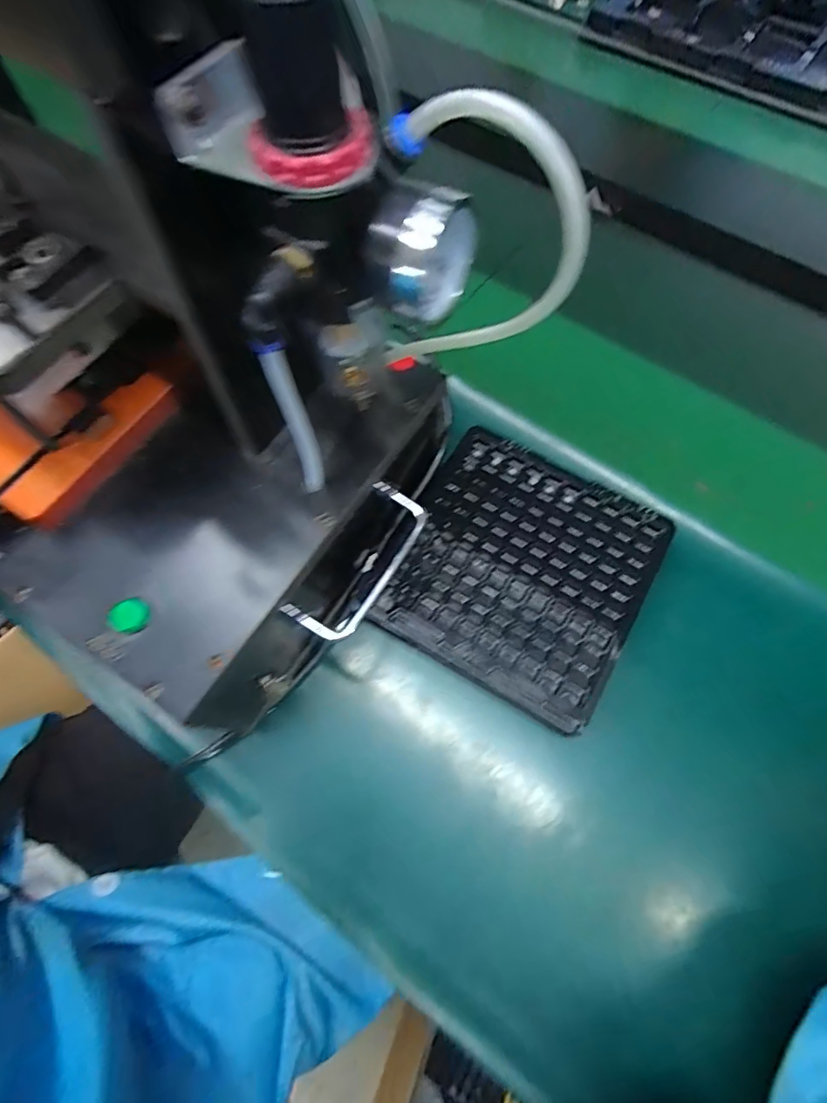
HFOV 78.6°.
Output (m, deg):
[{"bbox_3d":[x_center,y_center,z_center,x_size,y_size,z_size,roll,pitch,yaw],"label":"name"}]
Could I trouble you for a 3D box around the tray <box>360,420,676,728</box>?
[{"bbox_3d":[0.071,0.010,0.340,0.158,0.010,0.161,29,69,11],"label":"tray"}]

